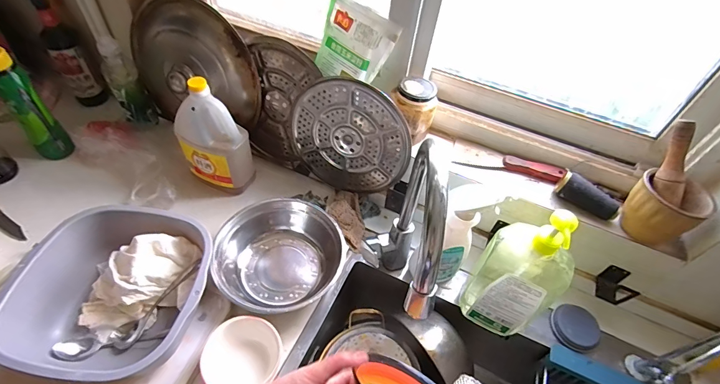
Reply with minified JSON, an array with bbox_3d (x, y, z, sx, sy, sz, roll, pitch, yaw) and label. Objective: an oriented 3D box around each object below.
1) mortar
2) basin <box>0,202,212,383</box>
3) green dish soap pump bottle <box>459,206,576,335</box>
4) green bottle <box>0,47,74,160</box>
[{"bbox_3d":[0.486,0.032,0.607,0.087,0.103,0.097,-28,58,-27],"label":"mortar"},{"bbox_3d":[-0.361,0.158,0.577,0.245,0.123,0.264,1,50,-6],"label":"basin"},{"bbox_3d":[0.251,0.126,0.584,0.111,0.269,0.078,25,52,14],"label":"green dish soap pump bottle"},{"bbox_3d":[-0.680,-0.174,0.754,0.067,0.228,0.059,33,54,20],"label":"green bottle"}]

